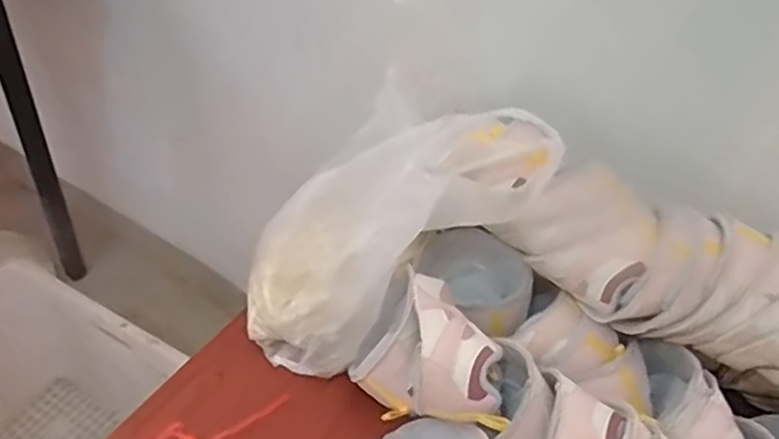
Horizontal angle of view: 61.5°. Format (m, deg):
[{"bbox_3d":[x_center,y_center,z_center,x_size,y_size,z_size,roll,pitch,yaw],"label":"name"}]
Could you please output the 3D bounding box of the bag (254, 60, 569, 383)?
[{"bbox_3d":[-0.015,-0.006,0.604,0.326,0.098,0.168,-40,49,9],"label":"bag"}]

